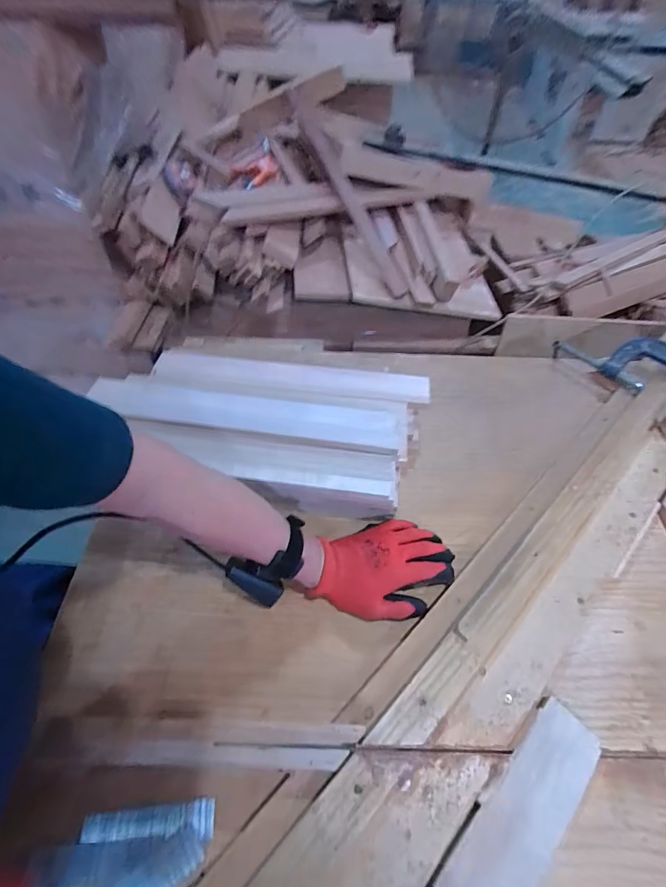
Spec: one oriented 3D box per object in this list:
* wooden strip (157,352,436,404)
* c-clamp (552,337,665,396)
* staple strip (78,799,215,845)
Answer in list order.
[{"bbox_3d":[-0.067,-0.111,0.640,0.431,0.013,0.059,7,43,2],"label":"wooden strip"},{"bbox_3d":[0.540,-0.142,0.706,0.263,0.041,0.101,42,94,28],"label":"c-clamp"},{"bbox_3d":[-0.167,0.345,0.358,0.115,0.007,0.026,-3,50,-4],"label":"staple strip"}]

